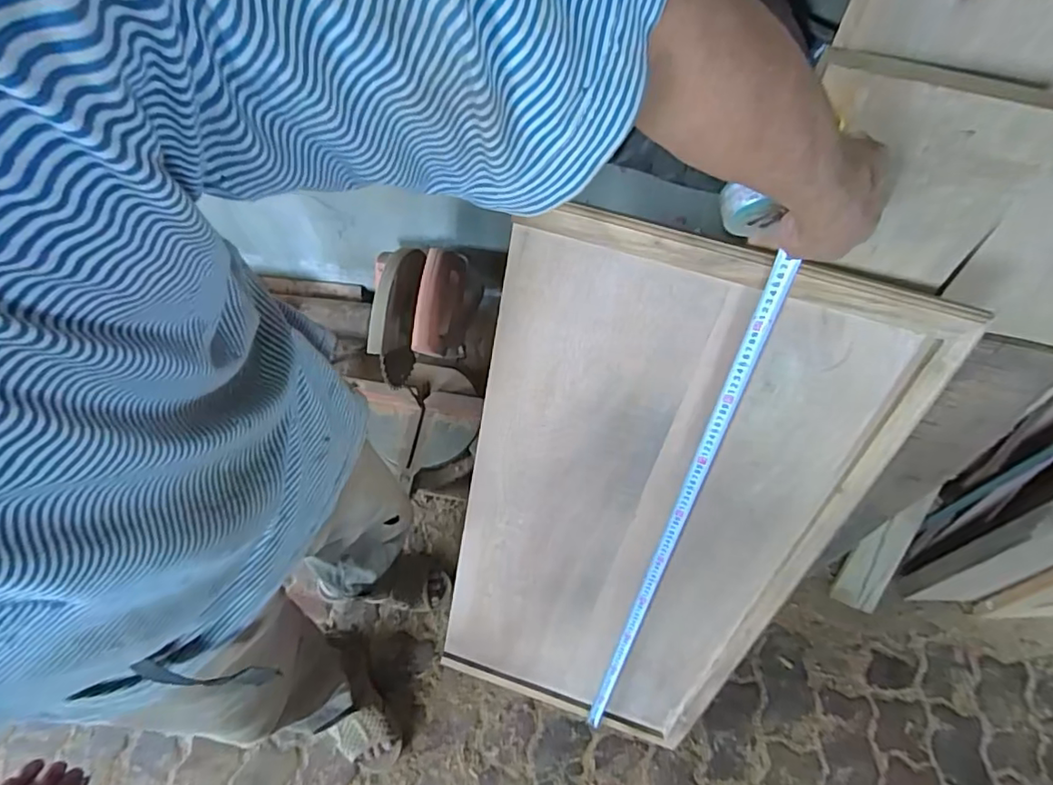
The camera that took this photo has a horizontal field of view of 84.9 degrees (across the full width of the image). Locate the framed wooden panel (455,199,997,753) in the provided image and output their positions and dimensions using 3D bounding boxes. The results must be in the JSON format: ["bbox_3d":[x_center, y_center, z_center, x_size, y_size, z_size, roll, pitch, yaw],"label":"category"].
[{"bbox_3d":[0.145,0.231,0.872,0.486,0.946,0.035,17,36,7],"label":"framed wooden panel"}]

